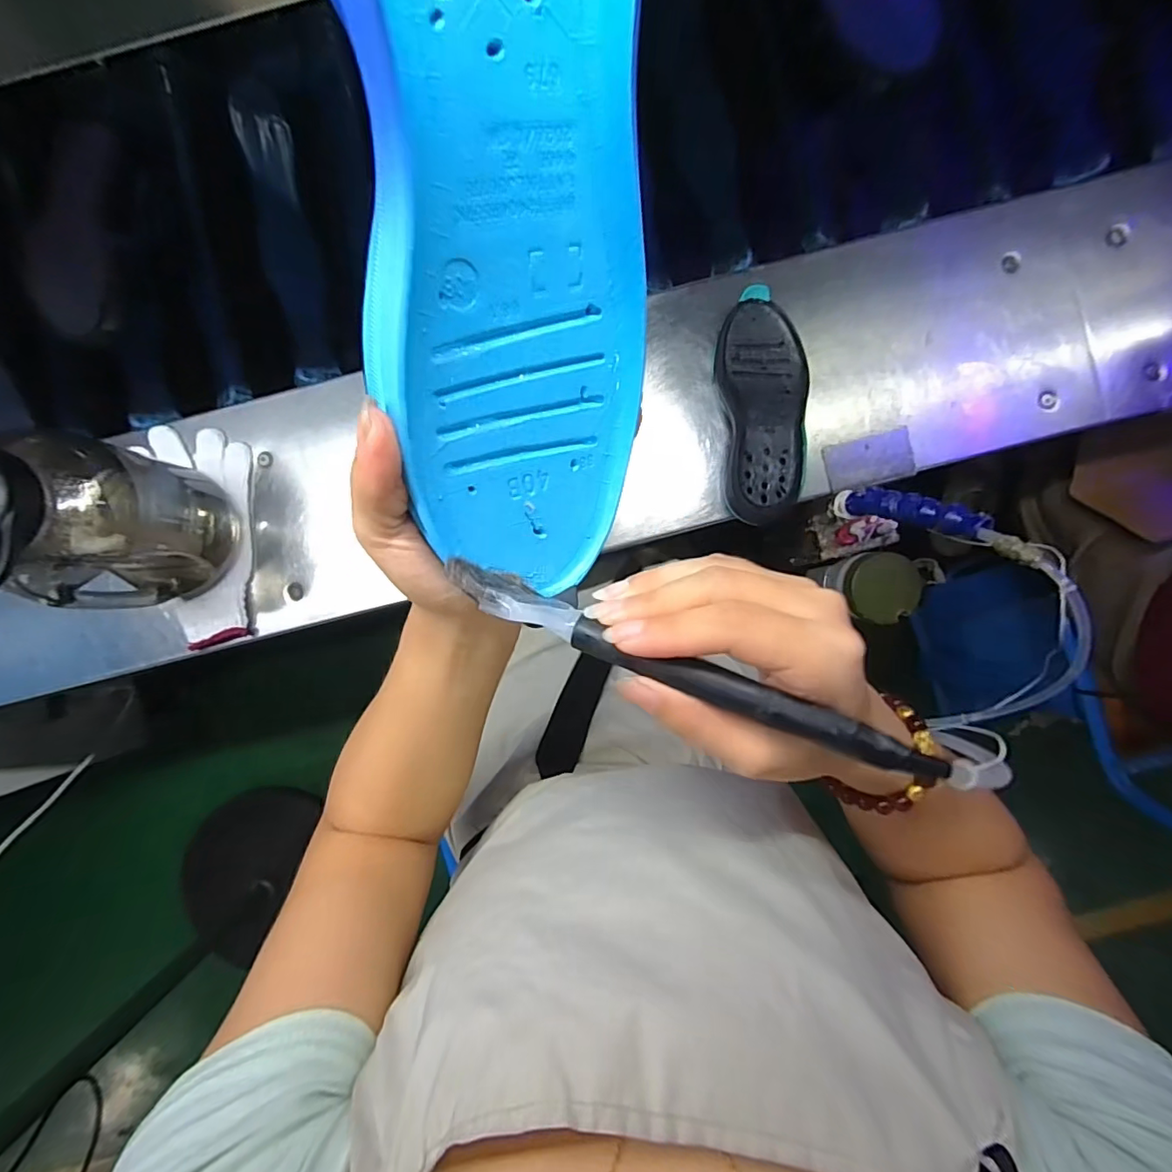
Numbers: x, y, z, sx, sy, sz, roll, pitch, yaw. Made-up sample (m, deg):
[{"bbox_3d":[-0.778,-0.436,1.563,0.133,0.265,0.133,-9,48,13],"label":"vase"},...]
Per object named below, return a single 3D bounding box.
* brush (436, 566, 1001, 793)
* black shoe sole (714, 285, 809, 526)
[{"bbox_3d":[0.037,0.030,0.183,0.185,0.022,0.015,21,91,14],"label":"brush"},{"bbox_3d":[0.171,-0.170,0.512,0.082,0.030,0.213,-4,90,2],"label":"black shoe sole"}]

